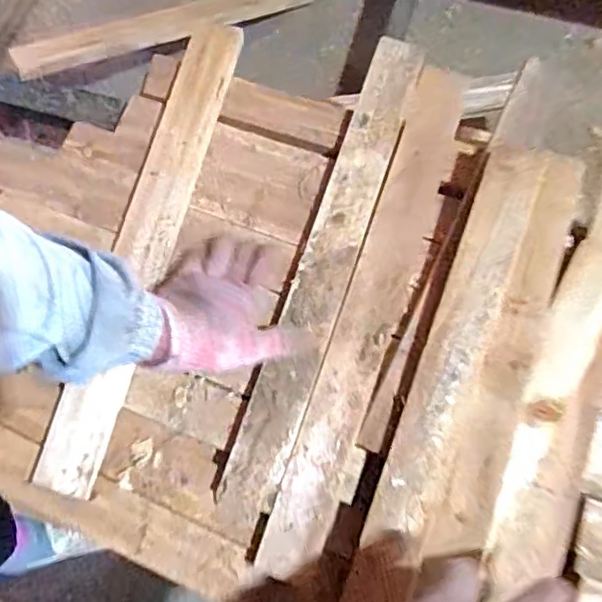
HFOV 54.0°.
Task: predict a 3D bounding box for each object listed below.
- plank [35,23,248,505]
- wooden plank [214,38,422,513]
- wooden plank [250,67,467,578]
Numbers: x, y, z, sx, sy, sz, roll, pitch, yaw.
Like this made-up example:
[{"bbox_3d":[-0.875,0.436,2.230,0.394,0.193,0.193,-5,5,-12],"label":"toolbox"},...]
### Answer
[{"bbox_3d":[-0.154,-0.062,0.588,0.056,0.019,0.496,14,77,7],"label":"plank"},{"bbox_3d":[0.027,-0.041,0.573,0.048,0.015,0.485,20,78,3],"label":"wooden plank"},{"bbox_3d":[0.071,0.003,0.567,0.064,0.017,0.502,20,77,-5],"label":"wooden plank"}]

